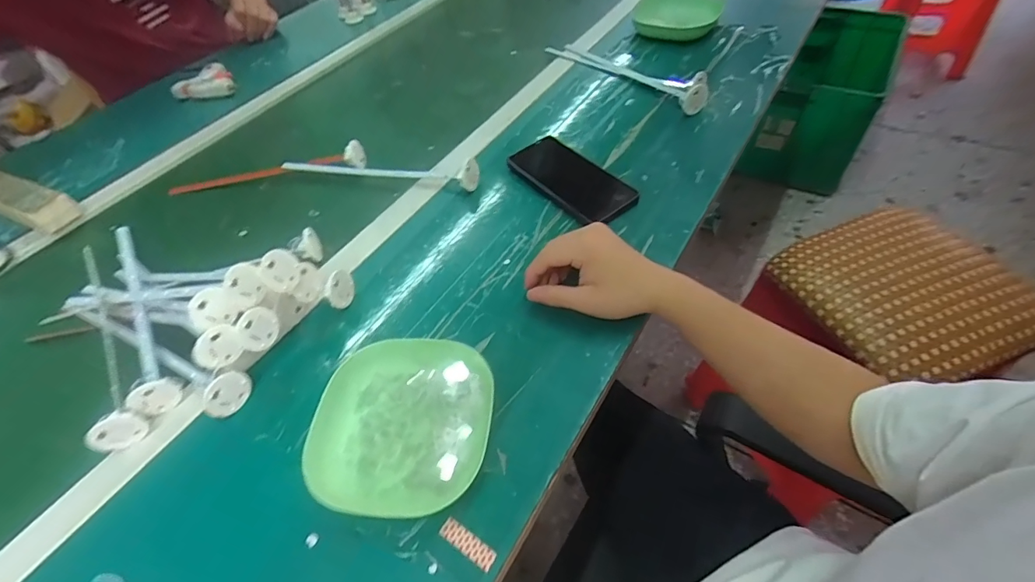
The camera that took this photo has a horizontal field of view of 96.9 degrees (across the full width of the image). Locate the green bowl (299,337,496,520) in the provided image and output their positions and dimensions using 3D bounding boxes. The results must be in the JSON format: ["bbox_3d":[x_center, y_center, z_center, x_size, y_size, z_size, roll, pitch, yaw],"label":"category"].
[{"bbox_3d":[-0.091,0.108,0.372,0.133,0.035,0.132,1,51,9],"label":"green bowl"}]

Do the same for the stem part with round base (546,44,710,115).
[{"bbox_3d":[0.159,-0.341,0.694,0.045,0.035,0.300,-33,54,-18],"label":"stem part with round base"}]

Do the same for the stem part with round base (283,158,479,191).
[{"bbox_3d":[-0.186,-0.164,0.602,0.290,0.039,0.031,11,54,17],"label":"stem part with round base"}]

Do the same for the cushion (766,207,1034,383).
[{"bbox_3d":[0.579,-0.002,0.667,0.279,0.043,0.269,-20,51,-8],"label":"cushion"}]

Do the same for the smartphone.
[{"bbox_3d":[0.061,-0.138,0.556,0.078,0.015,0.169,-32,54,-17],"label":"smartphone"}]

